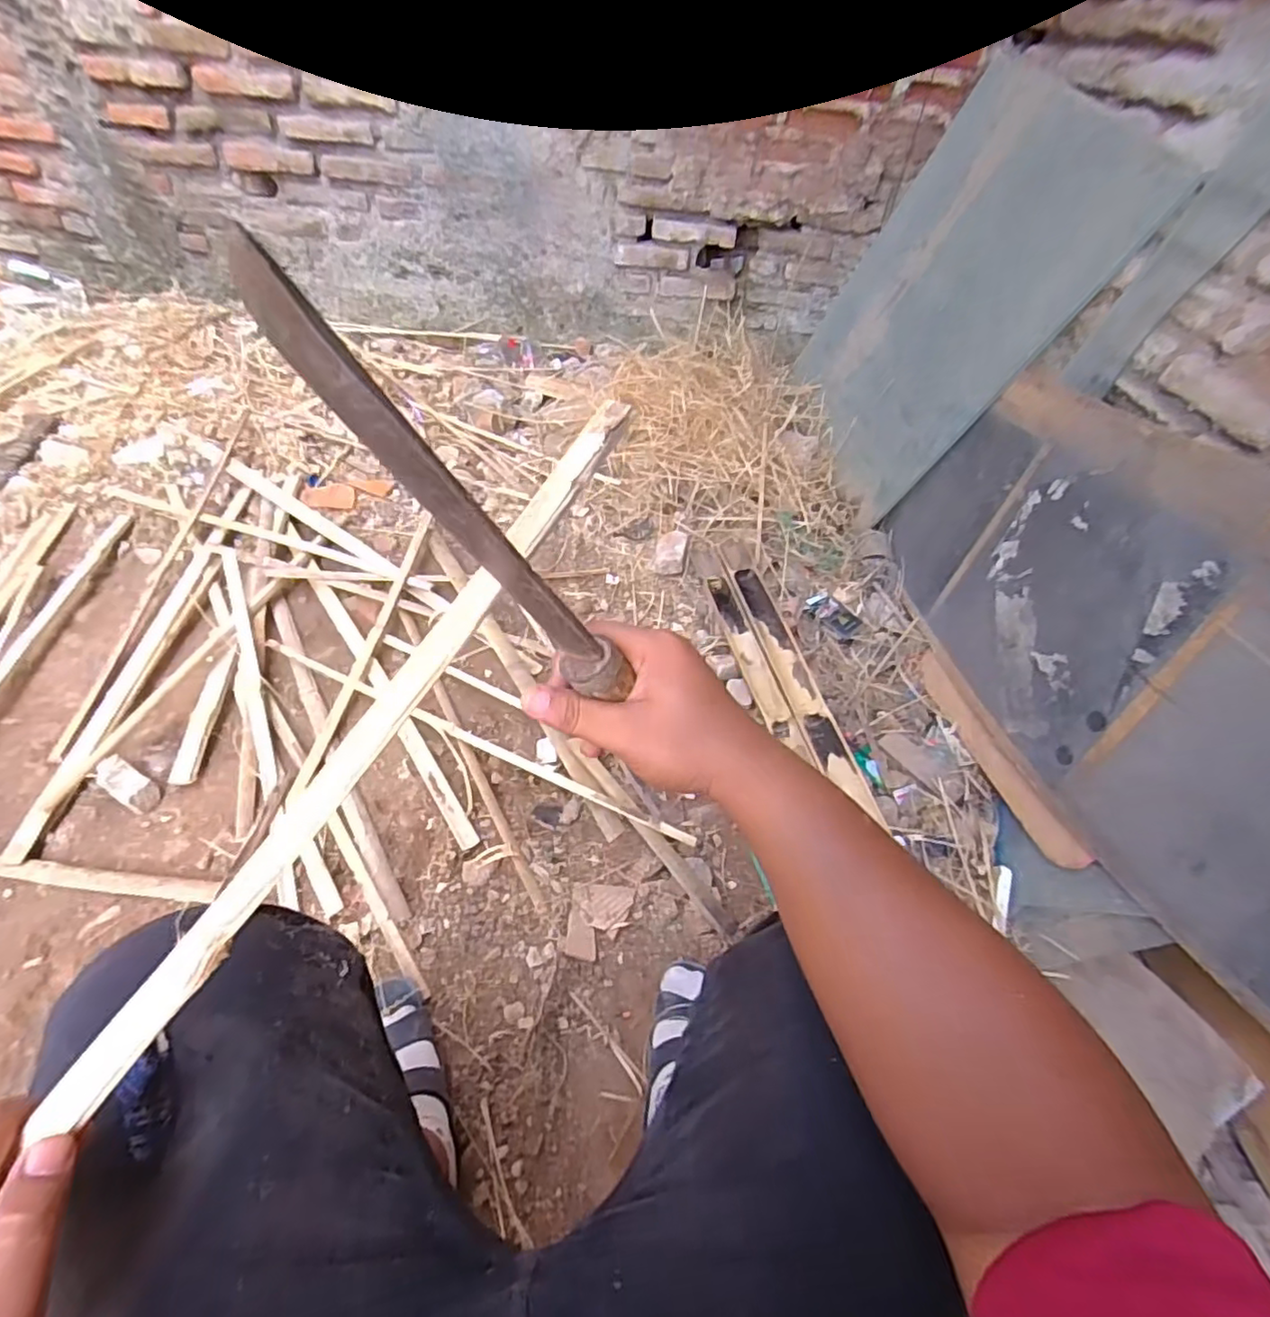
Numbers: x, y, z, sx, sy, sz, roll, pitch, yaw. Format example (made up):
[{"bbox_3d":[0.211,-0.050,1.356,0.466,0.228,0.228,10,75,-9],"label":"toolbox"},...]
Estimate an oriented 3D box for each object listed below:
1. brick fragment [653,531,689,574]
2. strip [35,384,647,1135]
[{"bbox_3d":[0.073,-0.217,1.280,0.062,0.045,0.102,12,47,4],"label":"brick fragment"},{"bbox_3d":[-0.125,0.023,0.321,0.022,0.007,0.424,29,74,18],"label":"strip"}]

